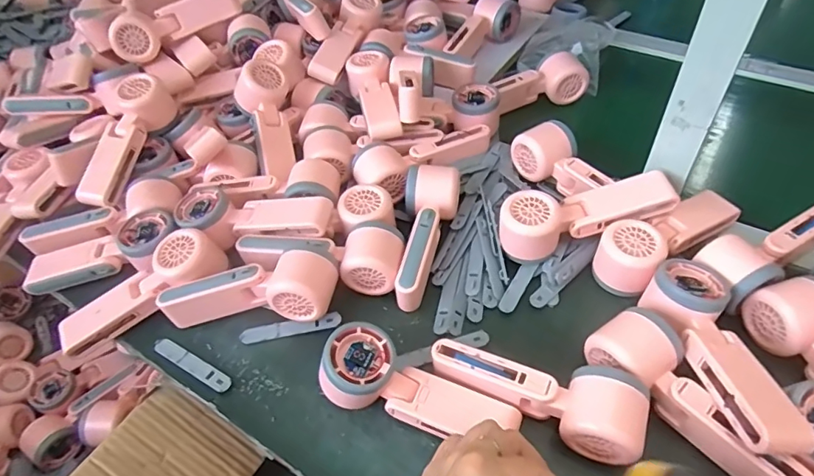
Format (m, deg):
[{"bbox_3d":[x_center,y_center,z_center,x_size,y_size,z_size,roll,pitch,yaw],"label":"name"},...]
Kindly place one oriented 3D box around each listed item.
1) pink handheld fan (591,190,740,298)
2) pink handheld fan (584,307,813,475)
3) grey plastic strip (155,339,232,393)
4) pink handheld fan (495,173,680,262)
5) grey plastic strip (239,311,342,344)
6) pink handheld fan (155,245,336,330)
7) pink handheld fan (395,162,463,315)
[{"bbox_3d":[0.257,-0.002,0.506,0.170,0.052,0.065,-30,53,-21],"label":"pink handheld fan"},{"bbox_3d":[0.221,0.127,0.391,0.076,0.046,0.170,-36,56,-25],"label":"pink handheld fan"},{"bbox_3d":[-0.201,0.117,0.467,0.092,0.010,0.017,22,54,22],"label":"grey plastic strip"},{"bbox_3d":[0.178,-0.021,0.503,0.171,0.056,0.054,-7,49,-2],"label":"pink handheld fan"},{"bbox_3d":[-0.112,0.087,0.487,0.096,0.010,0.017,-9,49,-3],"label":"grey plastic strip"},{"bbox_3d":[-0.152,0.047,0.490,0.167,0.063,0.062,-1,49,4],"label":"pink handheld fan"},{"bbox_3d":[0.015,-0.003,0.520,0.053,0.047,0.155,9,63,12],"label":"pink handheld fan"}]

